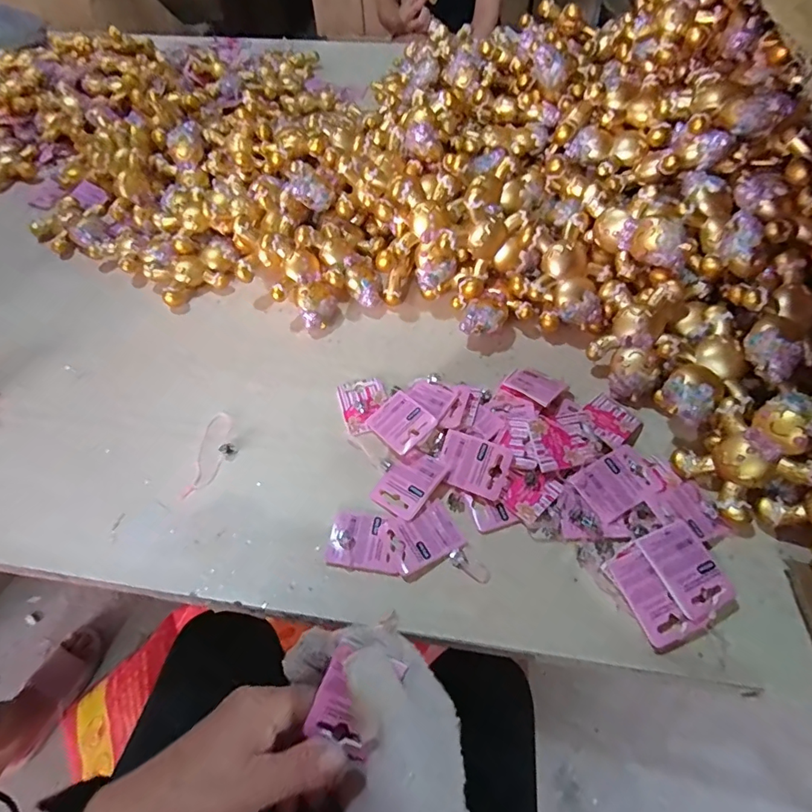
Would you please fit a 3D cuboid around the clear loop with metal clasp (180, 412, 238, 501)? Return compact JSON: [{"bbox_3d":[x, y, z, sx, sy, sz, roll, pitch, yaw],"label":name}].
[{"bbox_3d":[-0.177,0.043,0.446,0.039,0.008,0.088,0,53,1],"label":"clear loop with metal clasp"}]

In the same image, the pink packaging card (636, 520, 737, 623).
[{"bbox_3d":[0.210,0.122,0.361,0.048,0.009,0.064,-13,58,-15],"label":"pink packaging card"}]

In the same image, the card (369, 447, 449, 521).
[{"bbox_3d":[0.004,0.064,0.413,0.044,0.009,0.060,32,60,23],"label":"card"}]

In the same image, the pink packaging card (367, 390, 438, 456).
[{"bbox_3d":[-0.005,0.014,0.447,0.047,0.007,0.058,-43,51,-10],"label":"pink packaging card"}]

